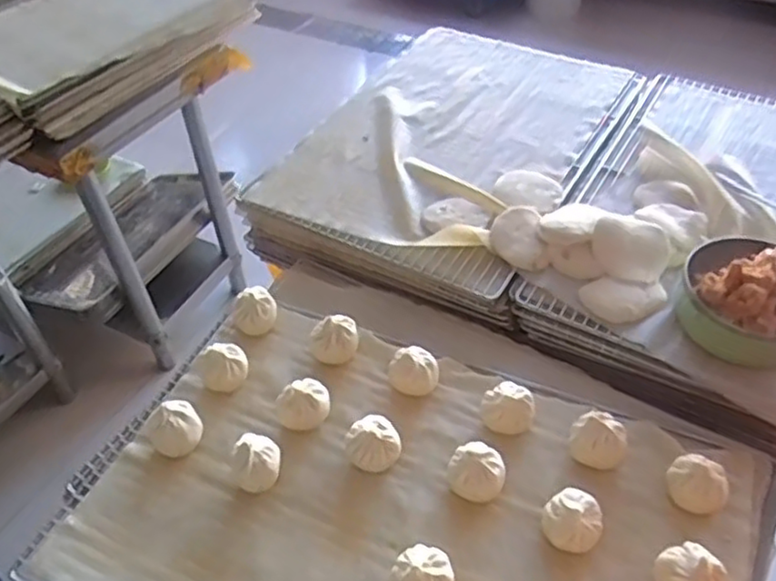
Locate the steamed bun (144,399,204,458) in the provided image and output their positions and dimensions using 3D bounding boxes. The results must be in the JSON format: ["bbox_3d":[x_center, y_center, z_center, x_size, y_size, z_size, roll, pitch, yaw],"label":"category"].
[{"bbox_3d":[-0.219,0.143,0.694,0.054,0.049,0.045,-28,50,-23],"label":"steamed bun"}]

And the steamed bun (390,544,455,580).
[{"bbox_3d":[0.031,0.247,0.581,0.053,0.044,0.051,-32,52,-26],"label":"steamed bun"}]

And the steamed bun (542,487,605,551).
[{"bbox_3d":[0.167,0.209,0.610,0.050,0.042,0.048,-1,45,1],"label":"steamed bun"}]

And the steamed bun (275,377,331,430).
[{"bbox_3d":[-0.086,0.120,0.708,0.054,0.046,0.050,-1,45,1],"label":"steamed bun"}]

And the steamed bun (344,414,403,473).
[{"bbox_3d":[-0.015,0.152,0.674,0.054,0.046,0.050,-9,45,-6],"label":"steamed bun"}]

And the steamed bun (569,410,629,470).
[{"bbox_3d":[0.204,0.147,0.661,0.044,0.040,0.054,-27,50,-23],"label":"steamed bun"}]

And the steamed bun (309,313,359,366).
[{"bbox_3d":[-0.061,0.056,0.768,0.056,0.043,0.051,-6,45,-4],"label":"steamed bun"}]

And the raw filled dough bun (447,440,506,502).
[{"bbox_3d":[0.085,0.172,0.648,0.052,0.043,0.050,-11,46,-8],"label":"raw filled dough bun"}]

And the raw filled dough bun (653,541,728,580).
[{"bbox_3d":[0.252,0.243,0.571,0.047,0.044,0.049,-1,45,1],"label":"raw filled dough bun"}]

